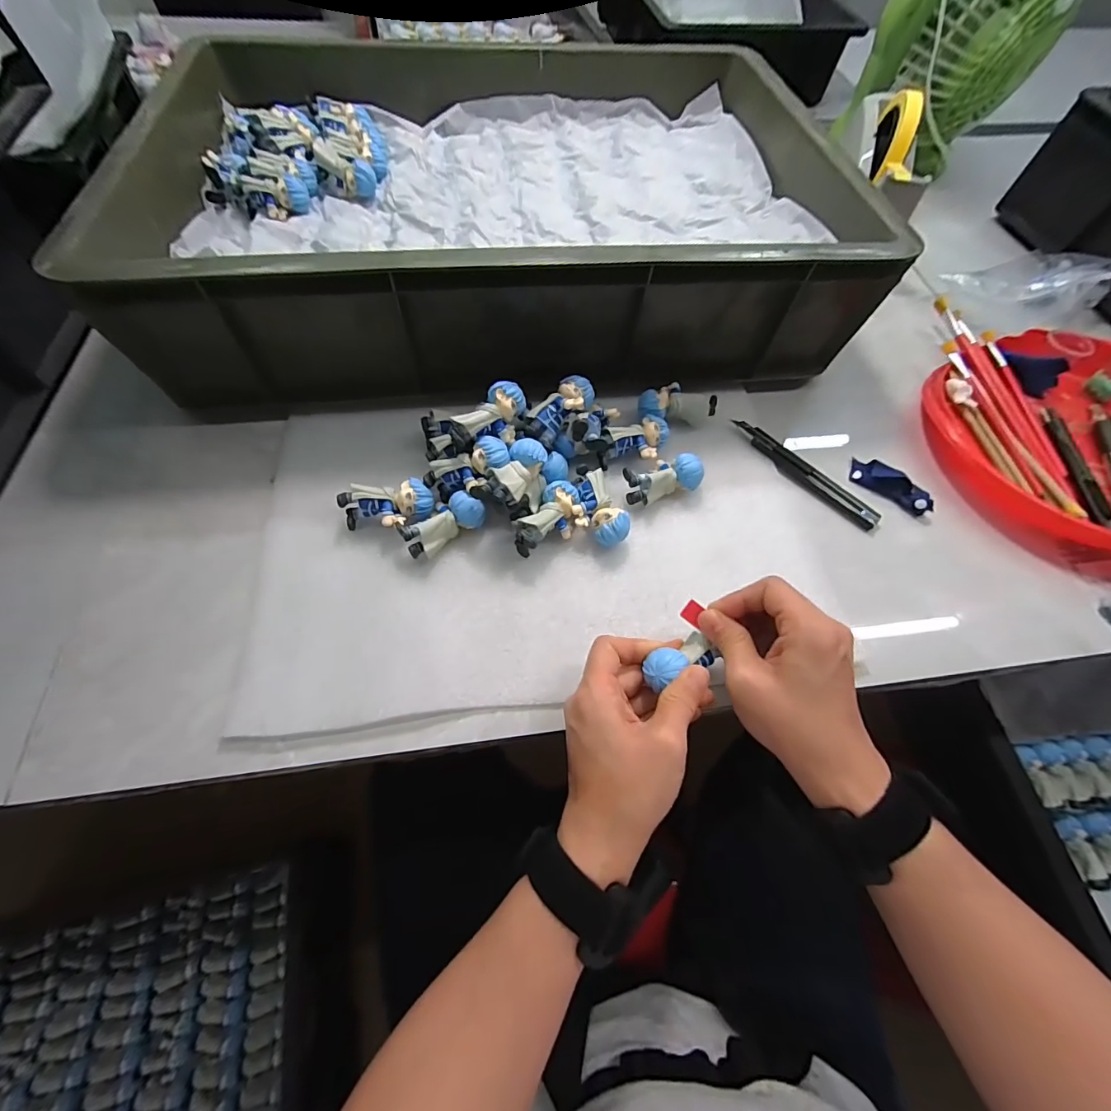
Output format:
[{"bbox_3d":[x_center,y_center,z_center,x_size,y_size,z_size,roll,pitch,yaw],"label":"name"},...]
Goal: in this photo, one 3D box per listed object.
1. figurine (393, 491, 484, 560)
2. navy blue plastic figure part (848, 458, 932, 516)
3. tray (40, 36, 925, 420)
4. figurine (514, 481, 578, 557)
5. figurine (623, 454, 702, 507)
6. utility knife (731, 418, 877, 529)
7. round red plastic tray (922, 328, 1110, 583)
[{"bbox_3d":[-0.083,-0.024,0.339,0.058,0.030,0.034,-33,69,-19],"label":"figurine"},{"bbox_3d":[0.279,-0.058,0.387,0.066,0.013,0.025,37,66,15],"label":"navy blue plastic figure part"},{"bbox_3d":[-0.048,-0.343,0.455,0.579,0.128,0.414,-3,62,-6],"label":"tray"},{"bbox_3d":[-0.003,-0.026,0.341,0.030,0.033,0.059,31,64,12],"label":"figurine"},{"bbox_3d":[0.083,-0.062,0.367,0.059,0.027,0.033,-18,65,-13],"label":"figurine"},{"bbox_3d":[0.206,-0.068,0.390,0.134,0.011,0.019,42,67,17],"label":"utility knife"},{"bbox_3d":[0.451,-0.095,0.401,0.234,0.042,0.236,-21,65,-14],"label":"round red plastic tray"}]

